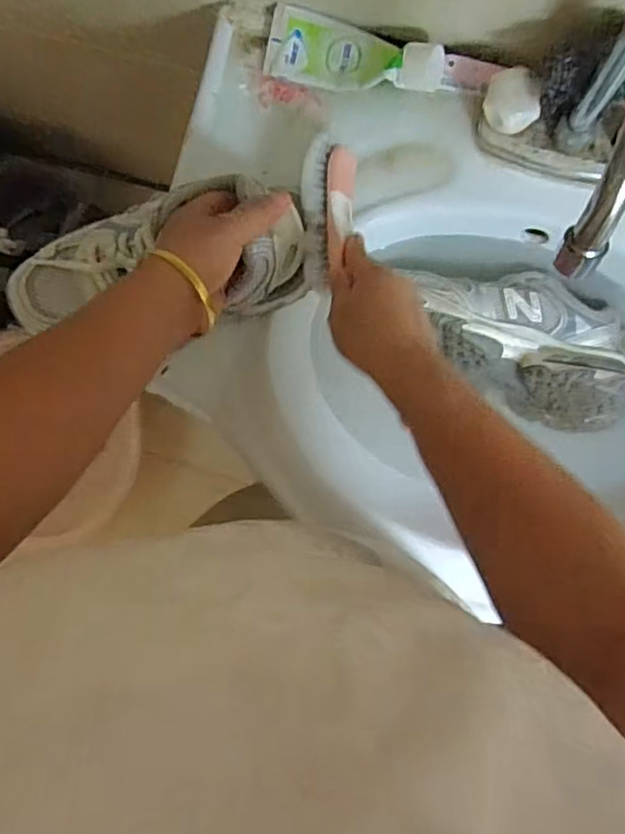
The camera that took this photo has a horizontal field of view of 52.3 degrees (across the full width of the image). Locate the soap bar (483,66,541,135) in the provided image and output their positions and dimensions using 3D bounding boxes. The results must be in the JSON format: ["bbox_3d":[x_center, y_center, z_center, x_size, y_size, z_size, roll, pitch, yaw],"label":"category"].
[{"bbox_3d":[0.150,-0.235,0.470,0.040,0.025,0.041,23,132,21],"label":"soap bar"}]

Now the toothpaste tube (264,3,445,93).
[{"bbox_3d":[0.031,-0.289,0.510,0.144,0.031,0.051,23,95,20],"label":"toothpaste tube"}]

